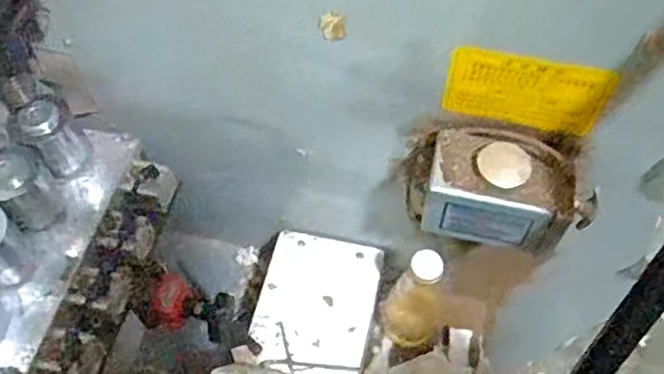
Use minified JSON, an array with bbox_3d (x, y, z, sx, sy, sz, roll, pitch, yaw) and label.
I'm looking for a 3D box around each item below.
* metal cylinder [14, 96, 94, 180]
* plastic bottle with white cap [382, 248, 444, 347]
[{"bbox_3d":[-0.311,-0.056,0.733,0.061,0.085,0.055,-29,63,-15],"label":"metal cylinder"},{"bbox_3d":[0.119,0.139,0.876,0.076,0.217,0.091,16,61,10],"label":"plastic bottle with white cap"}]

